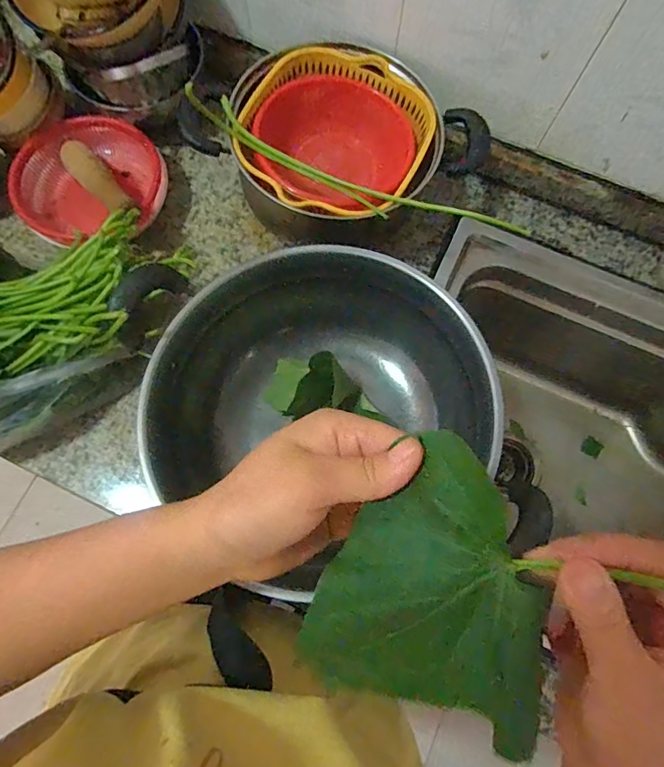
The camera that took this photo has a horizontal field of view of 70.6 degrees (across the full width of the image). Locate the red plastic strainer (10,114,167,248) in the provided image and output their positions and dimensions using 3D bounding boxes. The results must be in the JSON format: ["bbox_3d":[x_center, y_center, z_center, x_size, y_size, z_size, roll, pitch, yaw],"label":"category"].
[{"bbox_3d":[-0.295,-0.246,0.595,0.176,0.069,0.160,0,75,-1],"label":"red plastic strainer"}]

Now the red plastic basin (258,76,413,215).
[{"bbox_3d":[0.006,-0.281,0.547,0.163,0.054,0.147,31,76,7],"label":"red plastic basin"}]

